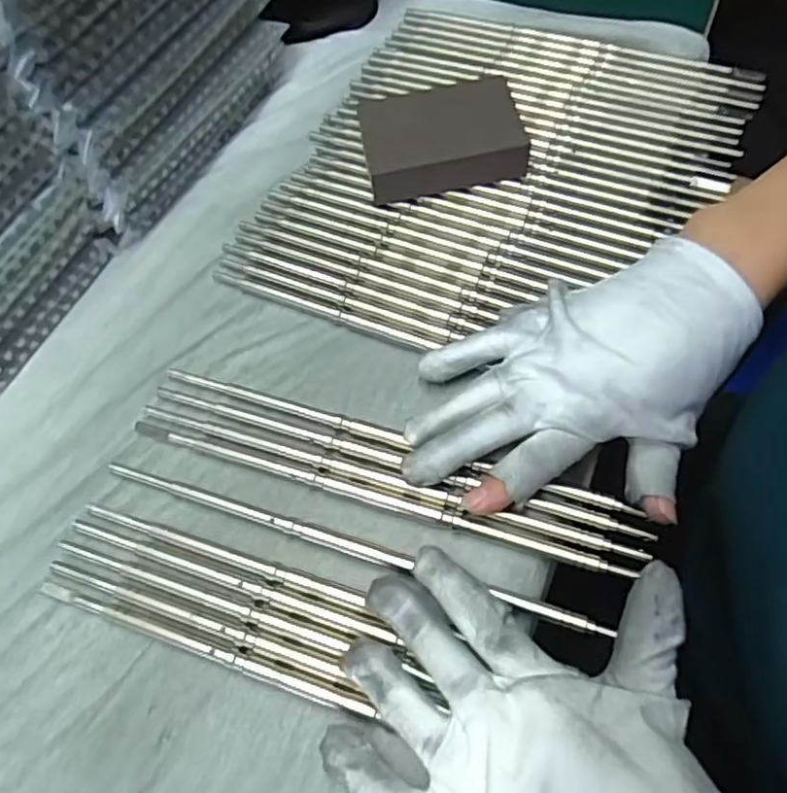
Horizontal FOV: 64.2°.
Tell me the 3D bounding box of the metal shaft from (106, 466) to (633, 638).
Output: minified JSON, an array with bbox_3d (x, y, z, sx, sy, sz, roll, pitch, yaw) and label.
[{"bbox_3d":[-0.027,0.068,0.297,0.250,0.007,0.008,14,63,15],"label":"metal shaft"}]

